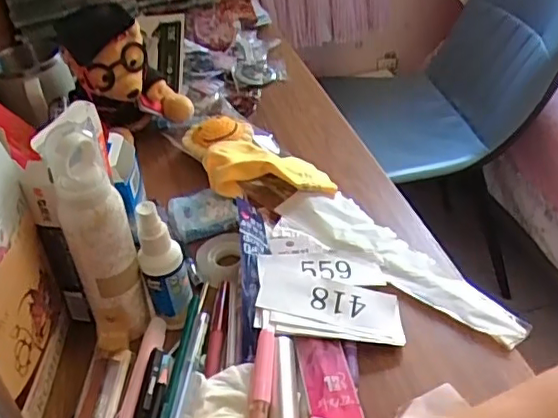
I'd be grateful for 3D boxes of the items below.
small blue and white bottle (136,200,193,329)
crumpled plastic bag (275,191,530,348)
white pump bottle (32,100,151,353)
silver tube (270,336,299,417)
[{"bbox_3d":[-0.089,0.044,0.455,0.034,0.102,0.027,-13,39,-7],"label":"small blue and white bottle"},{"bbox_3d":[0.097,0.046,0.514,0.068,0.014,0.235,-28,43,-24],"label":"crumpled plastic bag"},{"bbox_3d":[-0.126,0.024,0.418,0.048,0.184,0.045,-16,40,-12],"label":"white pump bottle"},{"bbox_3d":[0.004,0.127,0.403,0.019,0.018,0.089,-4,39,4],"label":"silver tube"}]

